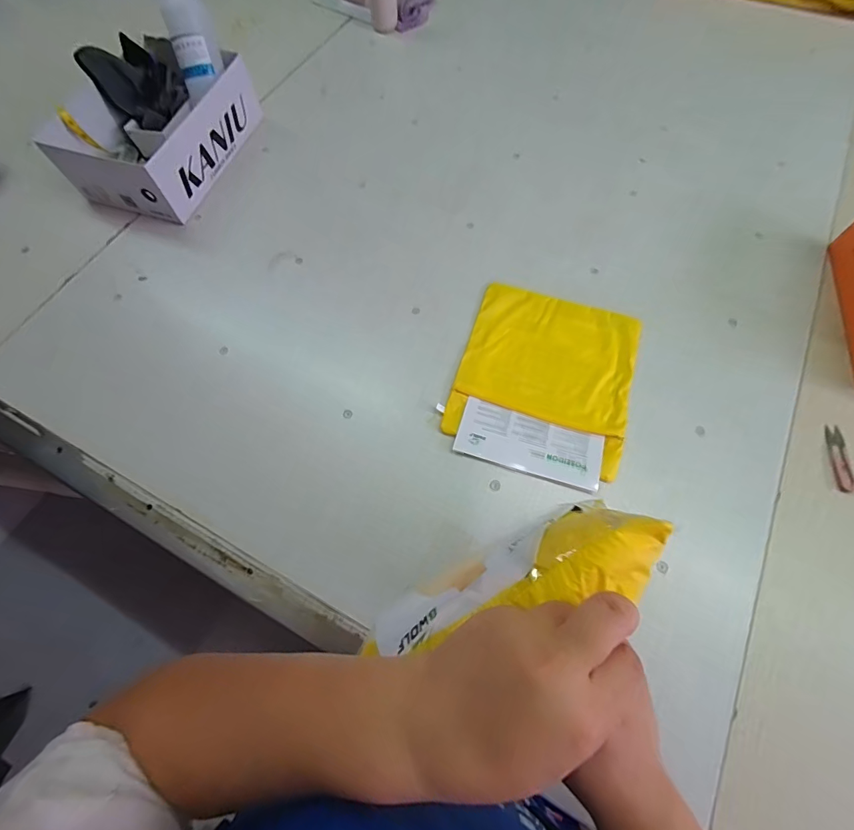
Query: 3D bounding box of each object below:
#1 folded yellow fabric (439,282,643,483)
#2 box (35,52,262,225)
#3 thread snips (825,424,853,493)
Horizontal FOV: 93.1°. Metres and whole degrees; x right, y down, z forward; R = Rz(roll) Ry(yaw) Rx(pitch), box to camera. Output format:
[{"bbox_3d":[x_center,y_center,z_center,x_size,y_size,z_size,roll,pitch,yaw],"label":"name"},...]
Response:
[{"bbox_3d":[0.188,-0.071,0.639,0.258,0.007,0.283,16,68,8],"label":"folded yellow fabric"},{"bbox_3d":[-0.533,-0.566,0.804,0.257,0.106,0.341,15,68,8],"label":"box"},{"bbox_3d":[0.583,0.060,0.570,0.024,0.009,0.095,7,67,5],"label":"thread snips"}]

